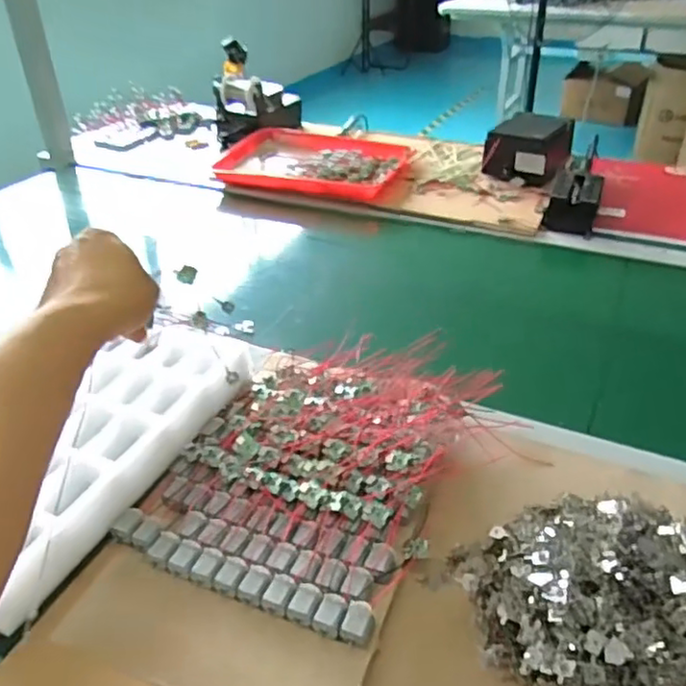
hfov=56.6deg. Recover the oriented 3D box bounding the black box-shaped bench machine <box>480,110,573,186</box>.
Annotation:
[{"bbox_3d":[0.326,-0.341,1.121,0.121,0.083,0.138,17,38,25],"label":"black box-shaped bench machine"}]

